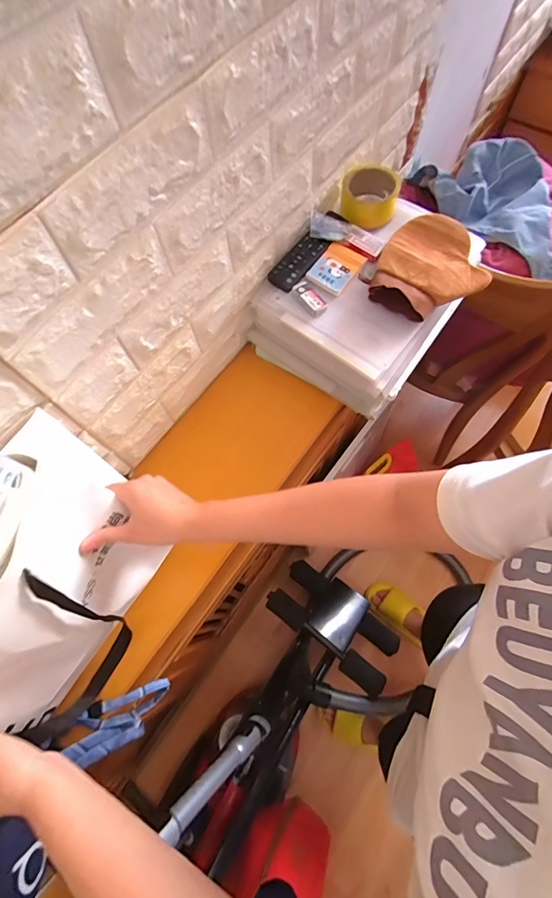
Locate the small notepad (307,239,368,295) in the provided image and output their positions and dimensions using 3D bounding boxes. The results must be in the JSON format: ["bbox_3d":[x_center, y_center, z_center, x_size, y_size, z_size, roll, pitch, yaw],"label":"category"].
[{"bbox_3d":[0.096,-0.289,0.624,0.065,0.010,0.084,32,72,16],"label":"small notepad"}]

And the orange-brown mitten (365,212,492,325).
[{"bbox_3d":[0.244,-0.282,0.607,0.158,0.032,0.199,31,71,16],"label":"orange-brown mitten"}]

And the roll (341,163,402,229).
[{"bbox_3d":[0.161,-0.435,0.677,0.092,0.054,0.092,-1,66,3],"label":"roll"}]

